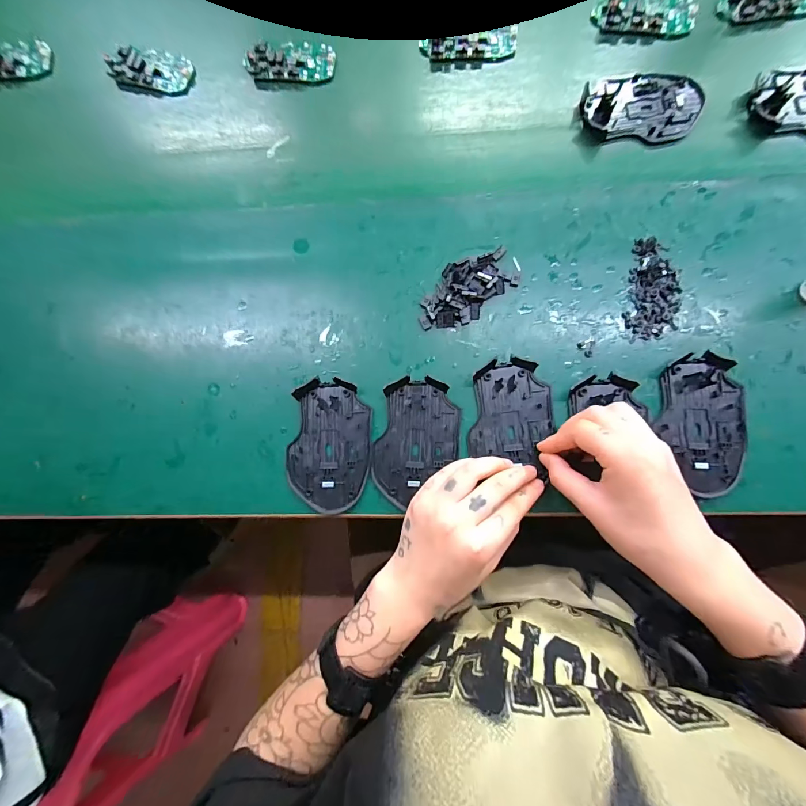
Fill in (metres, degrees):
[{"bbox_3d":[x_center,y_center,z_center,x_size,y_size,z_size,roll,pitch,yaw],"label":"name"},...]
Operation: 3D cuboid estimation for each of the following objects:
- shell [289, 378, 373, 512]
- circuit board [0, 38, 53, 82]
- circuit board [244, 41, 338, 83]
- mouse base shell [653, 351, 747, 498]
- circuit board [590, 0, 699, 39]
[{"bbox_3d":[-0.066,0.038,0.324,0.072,0.013,0.113,8,82,5],"label":"shell"},{"bbox_3d":[-0.443,-0.384,0.406,0.087,0.016,0.049,-18,81,1],"label":"circuit board"},{"bbox_3d":[-0.120,-0.365,0.385,0.094,0.014,0.042,3,82,4],"label":"circuit board"},{"bbox_3d":[0.255,0.017,0.305,0.067,0.009,0.115,1,82,4],"label":"mouse base shell"},{"bbox_3d":[0.244,-0.395,0.368,0.097,0.011,0.047,15,83,6],"label":"circuit board"}]

